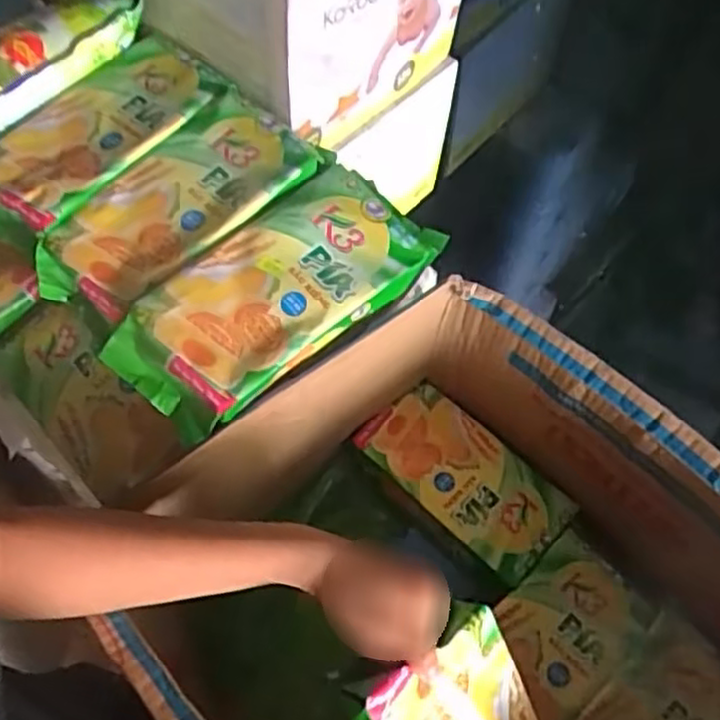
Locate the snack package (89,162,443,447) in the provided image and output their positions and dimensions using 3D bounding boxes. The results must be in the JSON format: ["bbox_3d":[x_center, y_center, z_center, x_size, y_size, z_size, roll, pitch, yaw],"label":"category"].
[{"bbox_3d":[-0.062,-0.050,0.549,0.256,0.056,0.108,-37,67,-20],"label":"snack package"}]

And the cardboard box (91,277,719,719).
[{"bbox_3d":[0.078,0.204,0.555,0.395,0.227,0.423,-39,65,-20],"label":"cardboard box"}]

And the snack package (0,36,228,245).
[{"bbox_3d":[-0.222,-0.180,0.604,0.108,0.057,0.214,39,67,20],"label":"snack package"}]

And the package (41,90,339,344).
[{"bbox_3d":[-0.142,-0.121,0.572,0.234,0.055,0.108,-37,67,-20],"label":"package"}]

